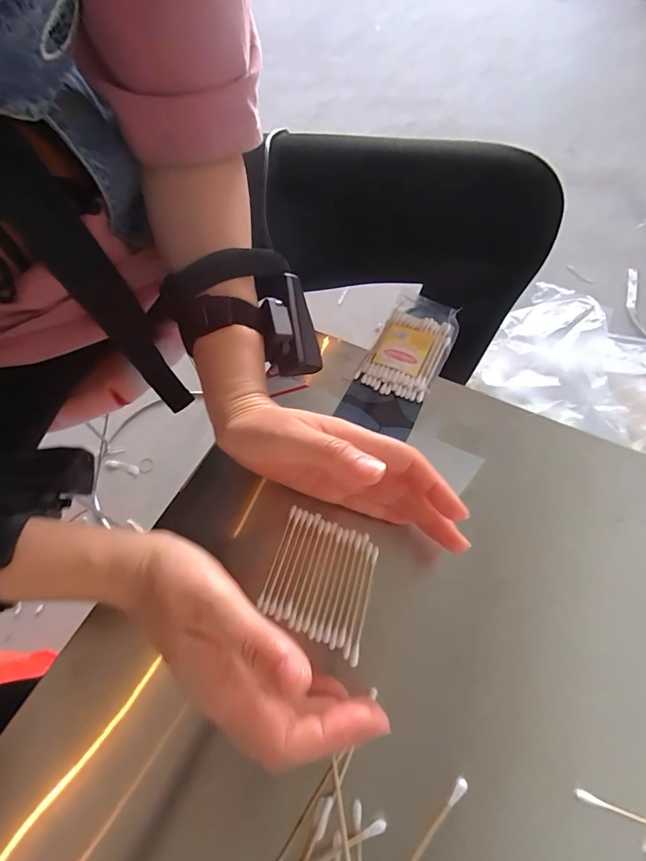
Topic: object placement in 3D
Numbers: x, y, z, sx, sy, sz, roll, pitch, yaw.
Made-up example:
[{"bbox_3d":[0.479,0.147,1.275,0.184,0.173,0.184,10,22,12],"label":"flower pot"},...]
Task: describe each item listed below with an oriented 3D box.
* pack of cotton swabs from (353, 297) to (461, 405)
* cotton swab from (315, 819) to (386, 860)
[{"bbox_3d":[0.078,-0.074,0.357,0.063,0.016,0.105,27,66,15],"label":"pack of cotton swabs"},{"bbox_3d":[-0.002,0.213,0.199,0.071,0.008,0.005,-21,63,-9],"label":"cotton swab"}]

